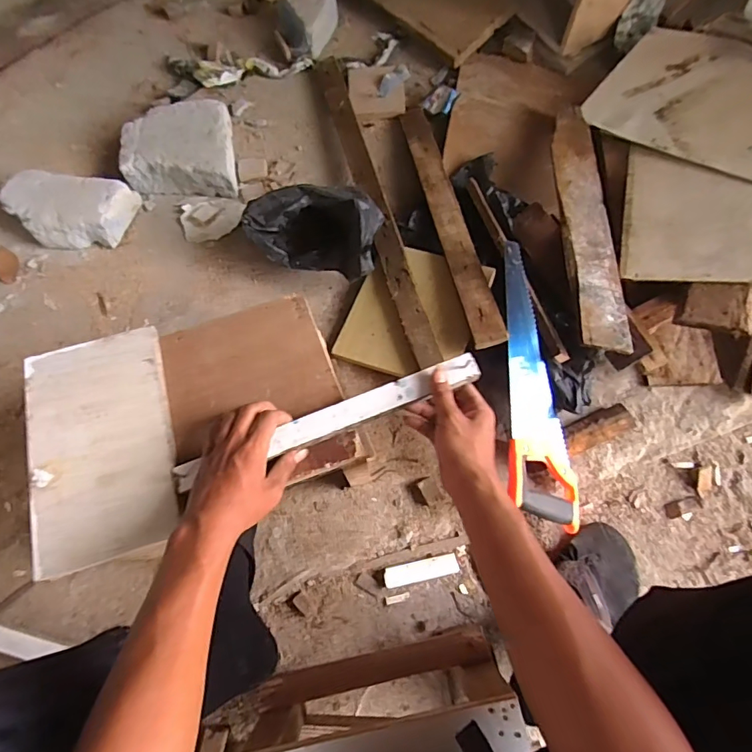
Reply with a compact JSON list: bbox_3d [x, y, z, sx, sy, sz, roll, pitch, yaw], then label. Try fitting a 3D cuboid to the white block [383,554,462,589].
[{"bbox_3d":[0.069,0.291,0.715,0.112,0.007,0.029,-11,71,-5],"label":"white block"}]

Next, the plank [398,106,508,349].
[{"bbox_3d":[0.121,-0.289,0.833,0.050,0.013,0.550,-17,63,9],"label":"plank"}]

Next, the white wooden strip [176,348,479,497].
[{"bbox_3d":[-0.049,0.048,0.517,0.339,0.019,0.031,-21,72,-5],"label":"white wooden strip"}]

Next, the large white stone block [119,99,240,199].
[{"bbox_3d":[-0.370,-0.430,0.909,0.207,0.074,0.185,-3,71,-2],"label":"large white stone block"}]

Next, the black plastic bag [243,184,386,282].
[{"bbox_3d":[-0.097,-0.243,0.808,0.214,0.143,0.142,19,71,5],"label":"black plastic bag"}]

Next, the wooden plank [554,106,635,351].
[{"bbox_3d":[0.353,-0.271,0.800,0.076,0.013,0.504,3,65,-3],"label":"wooden plank"}]

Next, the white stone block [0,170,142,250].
[{"bbox_3d":[-0.550,-0.297,0.861,0.208,0.071,0.121,3,71,0],"label":"white stone block"}]

